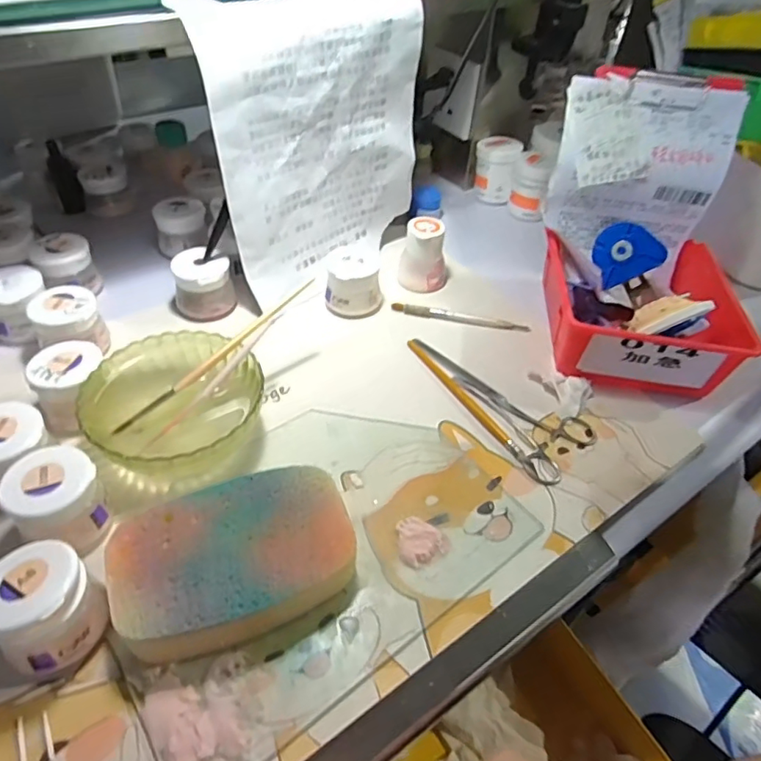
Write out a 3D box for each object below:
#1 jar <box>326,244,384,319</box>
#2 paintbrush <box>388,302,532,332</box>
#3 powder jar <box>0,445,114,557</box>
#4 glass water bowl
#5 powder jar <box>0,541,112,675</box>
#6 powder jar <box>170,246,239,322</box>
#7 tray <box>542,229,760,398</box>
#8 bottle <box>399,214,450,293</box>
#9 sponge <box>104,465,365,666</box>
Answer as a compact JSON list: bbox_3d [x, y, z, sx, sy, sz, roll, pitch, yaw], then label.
[{"bbox_3d":[-0.025,-0.100,0.536,0.053,0.054,0.060,2,45,-3],"label":"jar"},{"bbox_3d":[0.077,-0.061,0.533,0.131,0.009,0.013,9,46,4],"label":"paintbrush"},{"bbox_3d":[-0.196,0.075,0.340,0.051,0.044,0.049,3,45,-3],"label":"powder jar"},{"bbox_3d":[-0.146,0.024,0.400,0.118,0.048,0.125,3,45,-3],"label":"glass water bowl"},{"bbox_3d":[-0.179,0.123,0.297,0.049,0.057,0.047,3,45,-3],"label":"powder jar"},{"bbox_3d":[-0.163,-0.090,0.514,0.052,0.049,0.048,3,45,-3],"label":"powder jar"},{"bbox_3d":[0.230,-0.065,0.509,0.154,0.068,0.164,6,45,0],"label":"tray"},{"bbox_3d":[0.046,-0.126,0.559,0.048,0.064,0.040,9,46,4],"label":"bottle"},{"bbox_3d":[-0.084,0.109,0.329,0.136,0.037,0.097,-17,49,-20],"label":"sponge"}]

